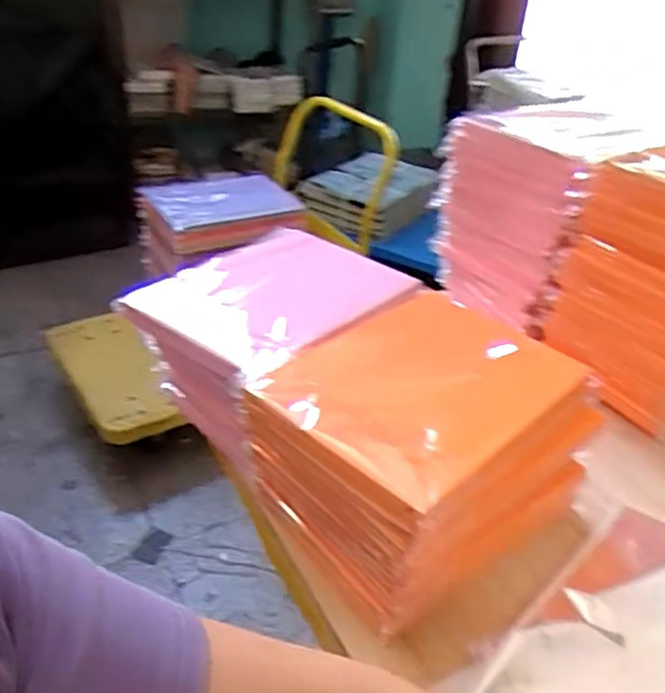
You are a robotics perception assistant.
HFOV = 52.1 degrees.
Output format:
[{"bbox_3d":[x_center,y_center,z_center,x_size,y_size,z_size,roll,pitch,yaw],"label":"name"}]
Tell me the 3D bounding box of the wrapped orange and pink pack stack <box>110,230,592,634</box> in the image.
[{"bbox_3d":[0.015,0.056,0.758,0.295,0.190,0.440,-25,44,-37],"label":"wrapped orange and pink pack stack"}]

